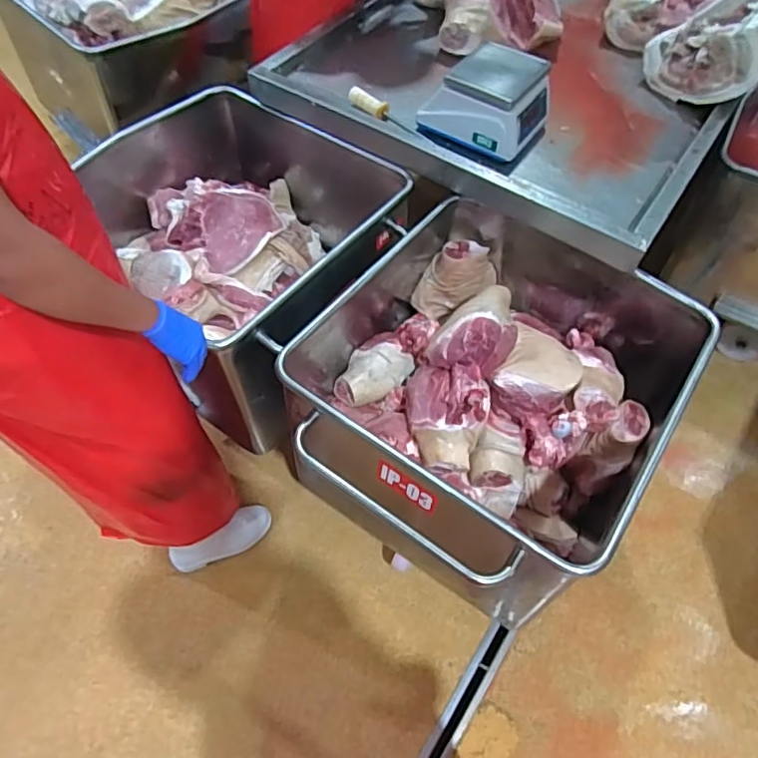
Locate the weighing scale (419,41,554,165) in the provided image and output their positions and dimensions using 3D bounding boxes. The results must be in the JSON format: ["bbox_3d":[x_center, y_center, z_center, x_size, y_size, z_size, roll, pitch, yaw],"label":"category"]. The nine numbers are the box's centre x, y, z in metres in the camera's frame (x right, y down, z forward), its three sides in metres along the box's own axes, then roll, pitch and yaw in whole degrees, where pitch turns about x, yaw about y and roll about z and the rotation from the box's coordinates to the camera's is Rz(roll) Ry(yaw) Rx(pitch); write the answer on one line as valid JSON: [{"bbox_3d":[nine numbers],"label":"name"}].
[{"bbox_3d":[0.255,-0.664,1.358,0.243,0.160,0.243,29,61,16],"label":"weighing scale"}]

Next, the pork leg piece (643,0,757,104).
[{"bbox_3d":[0.841,-0.818,1.446,0.304,0.261,0.188,20,59,11],"label":"pork leg piece"}]

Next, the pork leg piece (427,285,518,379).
[{"bbox_3d":[0.213,-0.124,1.216,0.163,0.105,0.256,20,59,11],"label":"pork leg piece"}]

